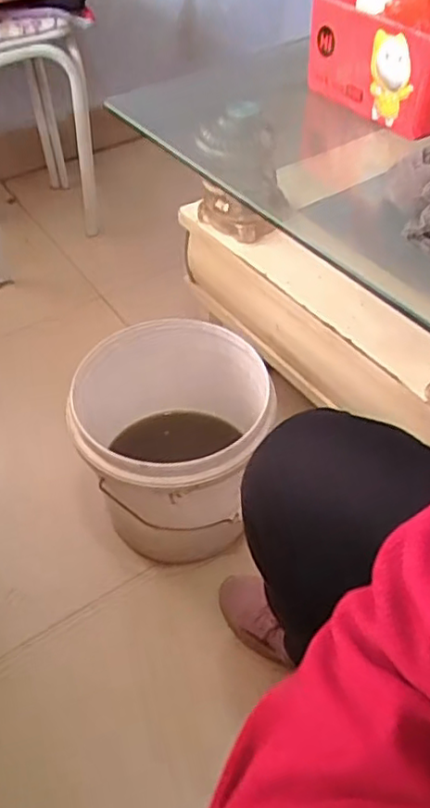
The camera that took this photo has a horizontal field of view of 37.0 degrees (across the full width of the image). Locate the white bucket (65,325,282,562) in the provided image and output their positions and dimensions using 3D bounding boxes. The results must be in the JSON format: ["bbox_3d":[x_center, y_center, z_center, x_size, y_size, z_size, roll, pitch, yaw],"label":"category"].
[{"bbox_3d":[-0.065,0.062,0.919,0.250,0.251,0.259,3,49,-3],"label":"white bucket"}]

